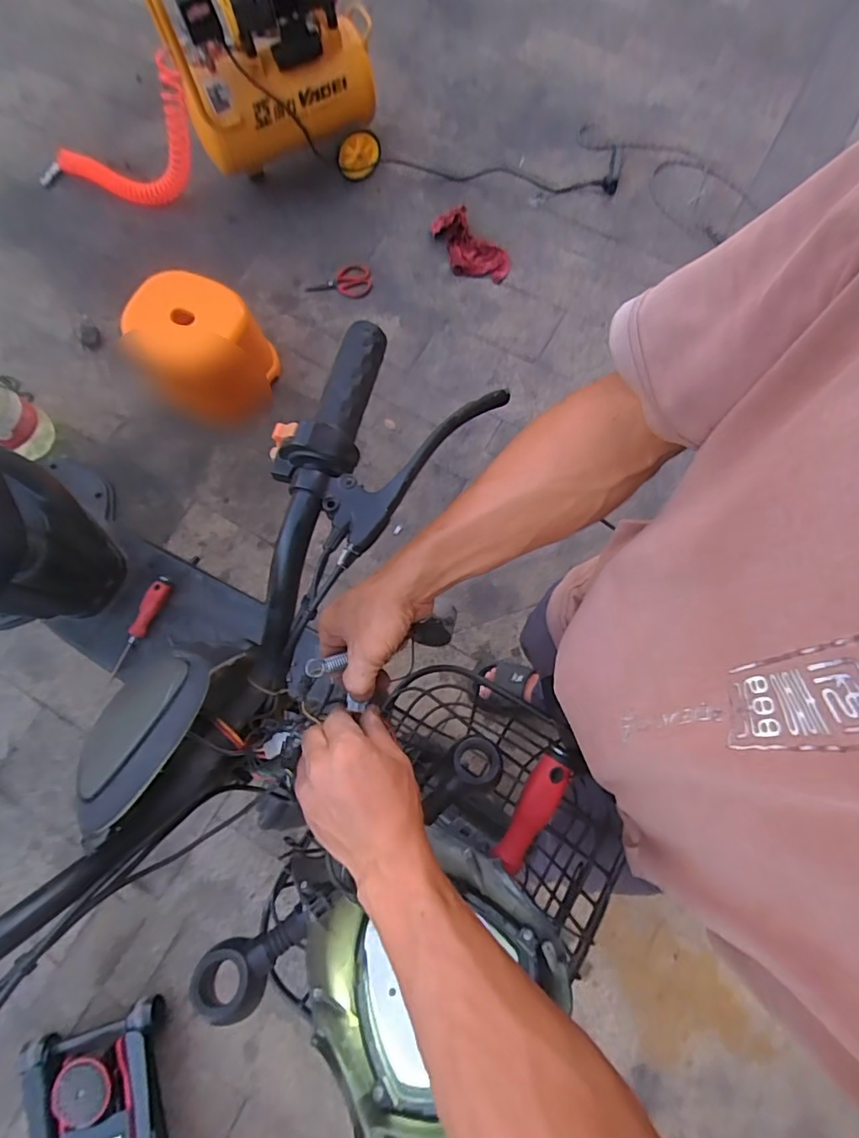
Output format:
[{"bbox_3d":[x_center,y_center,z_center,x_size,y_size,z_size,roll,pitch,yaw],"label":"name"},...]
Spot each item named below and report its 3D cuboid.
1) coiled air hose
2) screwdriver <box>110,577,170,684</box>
[{"bbox_3d":[-0.790,-1.077,1.392,0.563,0.225,0.117,-5,74,25],"label":"coiled air hose"},{"bbox_3d":[-0.509,0.102,0.931,0.033,0.040,0.188,25,77,7],"label":"screwdriver"}]

